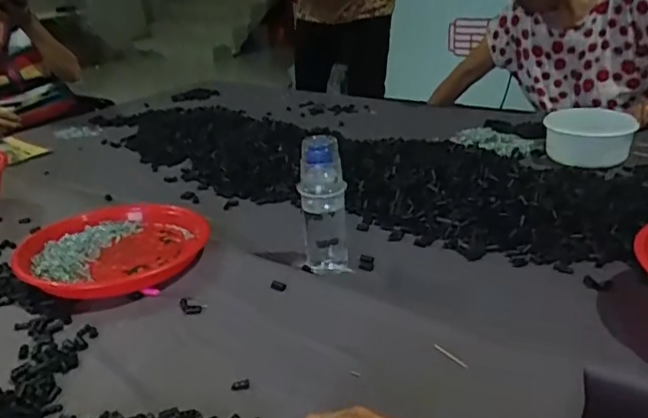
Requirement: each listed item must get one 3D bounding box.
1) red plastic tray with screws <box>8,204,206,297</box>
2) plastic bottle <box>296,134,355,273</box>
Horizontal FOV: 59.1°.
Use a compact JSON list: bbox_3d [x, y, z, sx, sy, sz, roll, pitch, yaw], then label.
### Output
[{"bbox_3d":[-0.289,0.057,0.786,0.240,0.044,0.213,-2,24,-1],"label":"red plastic tray with screws"},{"bbox_3d":[0.000,-0.016,0.763,0.062,0.181,0.074,-3,24,-3],"label":"plastic bottle"}]

